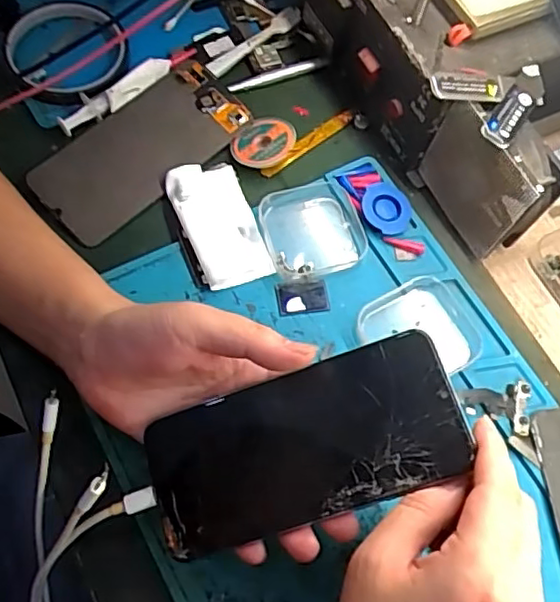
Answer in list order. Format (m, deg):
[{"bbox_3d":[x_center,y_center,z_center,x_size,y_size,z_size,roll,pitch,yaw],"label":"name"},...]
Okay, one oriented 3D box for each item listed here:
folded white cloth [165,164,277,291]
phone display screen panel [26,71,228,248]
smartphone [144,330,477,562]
[{"bbox_3d":[-0.040,-0.052,0.410,0.047,0.016,0.089,-22,67,-12],"label":"folded white cloth"},{"bbox_3d":[-0.100,-0.096,0.423,0.126,0.007,0.069,-41,81,-17],"label":"phone display screen panel"},{"bbox_3d":[0.010,0.071,0.308,0.153,0.004,0.070,-20,70,7],"label":"smartphone"}]

